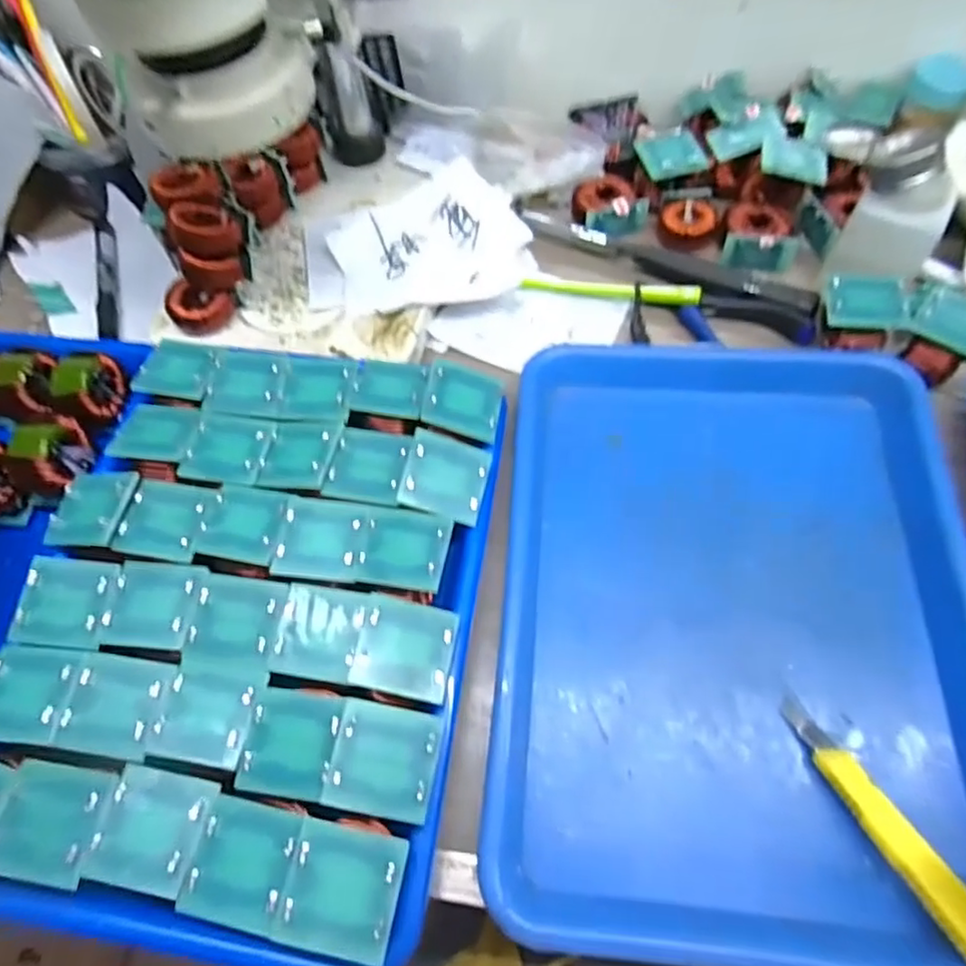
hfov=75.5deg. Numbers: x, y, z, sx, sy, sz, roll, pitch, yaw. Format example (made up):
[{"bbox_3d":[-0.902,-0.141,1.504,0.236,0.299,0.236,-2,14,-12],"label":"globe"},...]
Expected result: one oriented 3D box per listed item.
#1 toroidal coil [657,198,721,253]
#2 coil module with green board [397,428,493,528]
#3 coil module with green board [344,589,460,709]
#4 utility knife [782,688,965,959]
[{"bbox_3d":[0.161,-0.202,0.493,0.044,0.024,0.037,8,63,8],"label":"toroidal coil"},{"bbox_3d":[-0.021,-0.004,0.353,0.046,0.006,0.047,17,68,-10],"label":"coil module with green board"},{"bbox_3d":[-0.038,0.080,0.305,0.045,0.013,0.045,9,64,4],"label":"coil module with green board"},{"bbox_3d":[0.186,0.158,0.279,0.021,0.011,0.138,-23,47,-11],"label":"utility knife"}]

